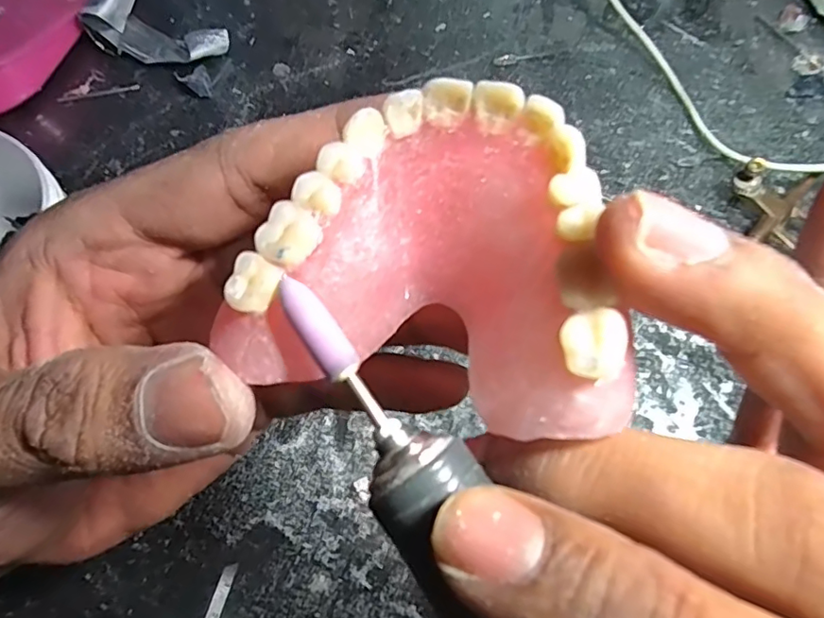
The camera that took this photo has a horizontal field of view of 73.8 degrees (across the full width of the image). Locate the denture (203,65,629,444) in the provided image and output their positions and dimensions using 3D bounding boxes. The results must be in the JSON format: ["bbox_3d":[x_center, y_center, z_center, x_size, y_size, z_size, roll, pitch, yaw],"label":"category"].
[{"bbox_3d":[0.005,-0.009,0.089,0.056,0.029,0.052,15,66,4],"label":"denture"}]

